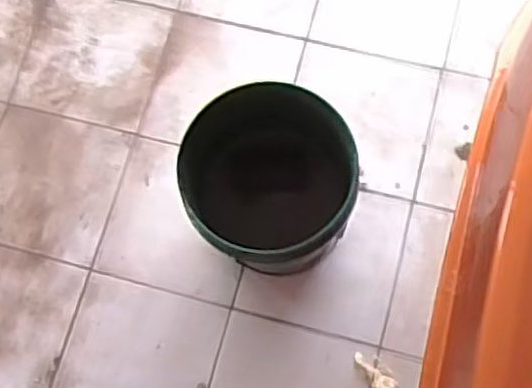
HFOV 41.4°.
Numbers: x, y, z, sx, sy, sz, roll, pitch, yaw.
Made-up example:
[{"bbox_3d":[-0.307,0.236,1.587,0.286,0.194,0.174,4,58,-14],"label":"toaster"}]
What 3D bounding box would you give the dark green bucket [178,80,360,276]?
[{"bbox_3d":[0.003,-0.034,1.284,0.283,0.317,0.323,-5,74,3],"label":"dark green bucket"}]

